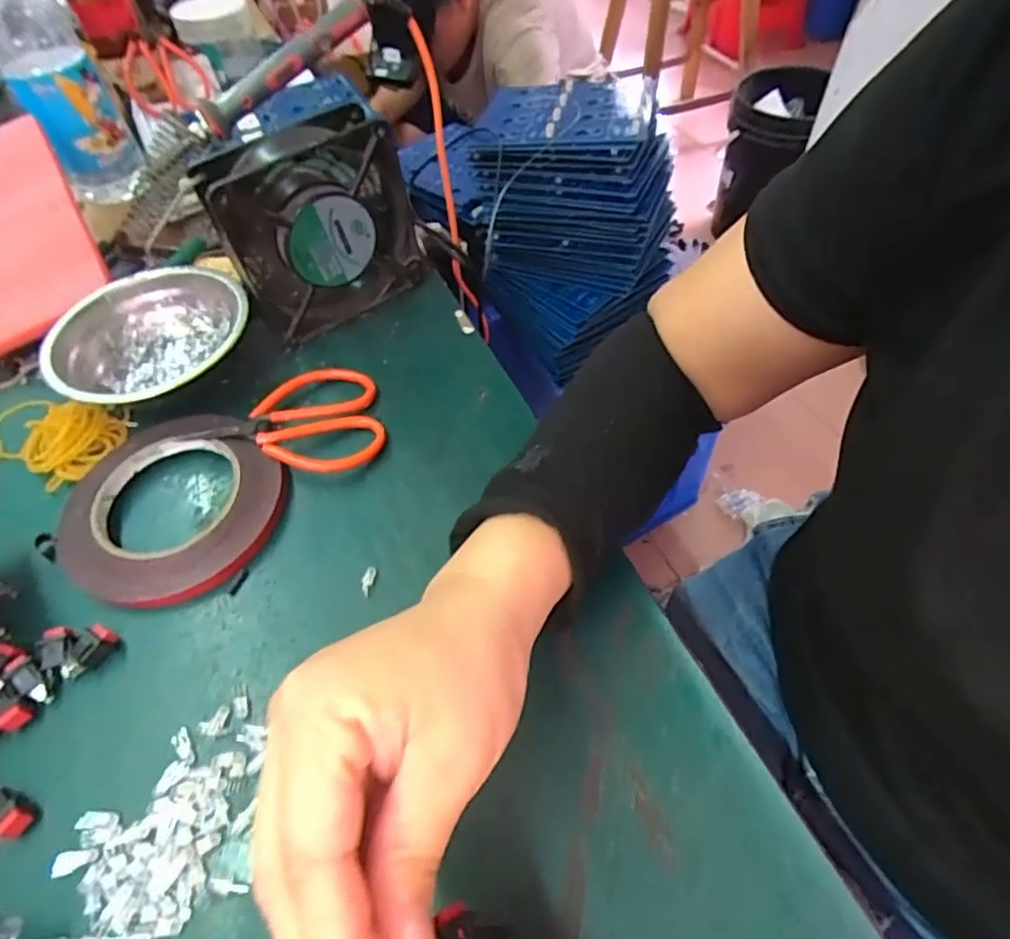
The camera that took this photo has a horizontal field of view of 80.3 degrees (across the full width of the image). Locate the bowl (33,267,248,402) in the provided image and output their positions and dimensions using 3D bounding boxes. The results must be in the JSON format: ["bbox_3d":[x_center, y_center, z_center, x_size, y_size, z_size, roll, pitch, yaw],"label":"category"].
[{"bbox_3d":[-0.242,-0.088,0.412,0.127,0.034,0.127,-2,53,2],"label":"bowl"}]

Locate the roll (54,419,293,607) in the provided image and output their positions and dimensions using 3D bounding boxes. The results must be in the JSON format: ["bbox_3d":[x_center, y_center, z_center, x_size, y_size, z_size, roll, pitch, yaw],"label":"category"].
[{"bbox_3d":[-0.194,0.015,0.347,0.117,0.014,0.131,-36,59,-21],"label":"roll"}]

